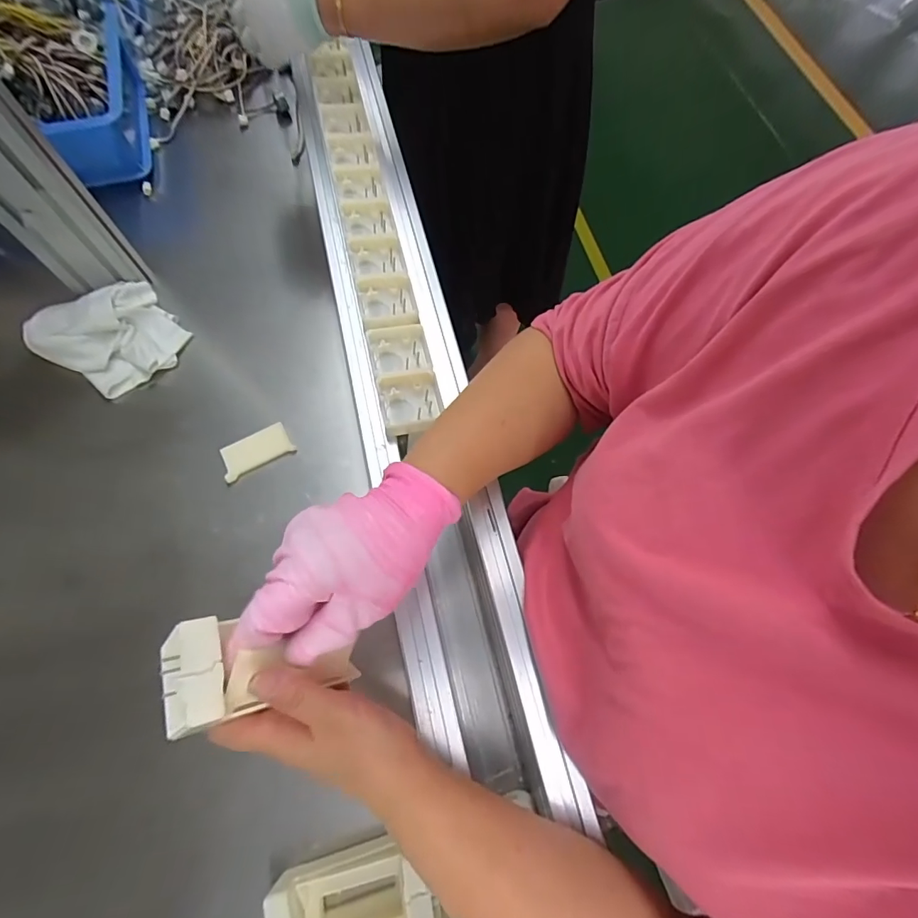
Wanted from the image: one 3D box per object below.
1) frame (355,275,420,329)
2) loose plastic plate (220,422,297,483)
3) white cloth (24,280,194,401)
[{"bbox_3d":[-0.068,-0.147,0.456,0.052,0.021,0.060,-11,69,-5],"label":"frame"},{"bbox_3d":[-0.228,-0.010,0.533,0.077,0.012,0.039,-28,72,-11],"label":"loose plastic plate"},{"bbox_3d":[-0.418,-0.147,0.570,0.142,0.043,0.132,-41,74,-15],"label":"white cloth"}]

